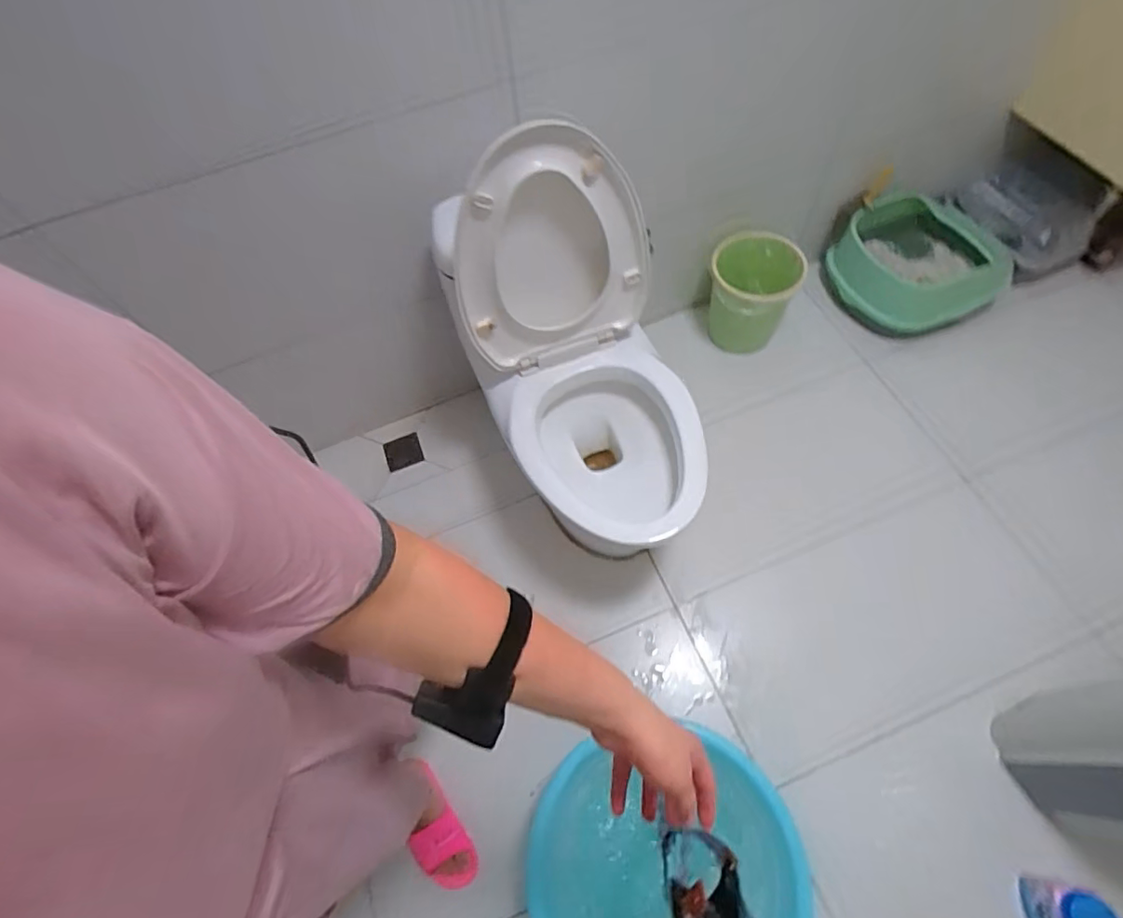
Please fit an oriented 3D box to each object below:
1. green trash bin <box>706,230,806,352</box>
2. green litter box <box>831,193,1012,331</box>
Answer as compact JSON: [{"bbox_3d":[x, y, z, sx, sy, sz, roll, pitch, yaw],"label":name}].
[{"bbox_3d":[0.515,-0.441,1.543,0.232,0.275,0.222,21,66,14],"label":"green trash bin"},{"bbox_3d":[1.009,-0.553,1.583,0.443,0.199,0.380,36,70,20],"label":"green litter box"}]

